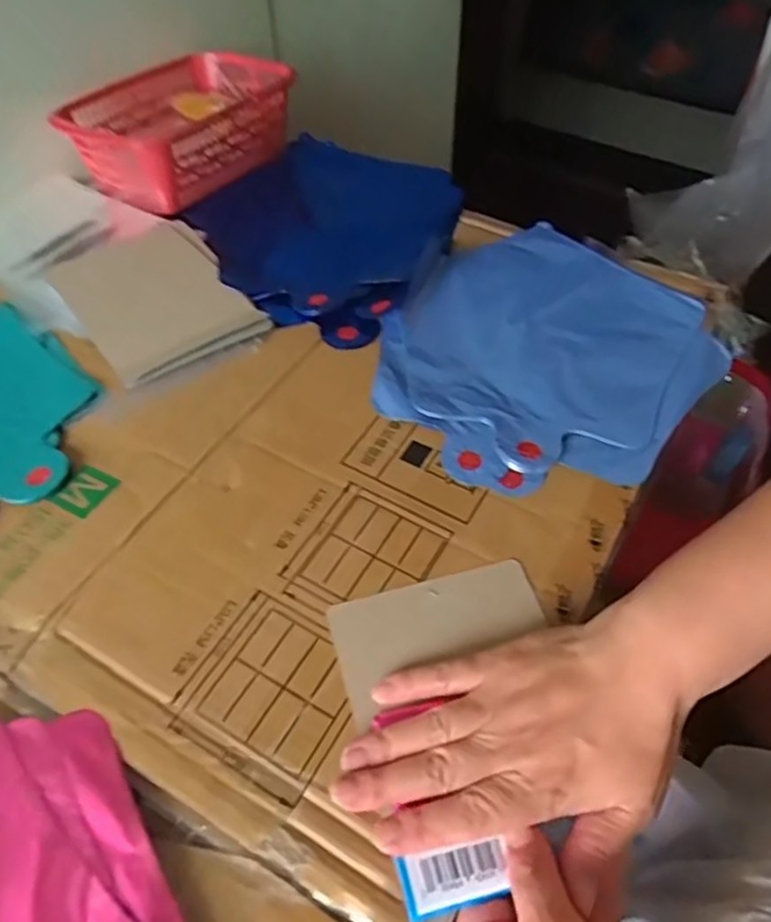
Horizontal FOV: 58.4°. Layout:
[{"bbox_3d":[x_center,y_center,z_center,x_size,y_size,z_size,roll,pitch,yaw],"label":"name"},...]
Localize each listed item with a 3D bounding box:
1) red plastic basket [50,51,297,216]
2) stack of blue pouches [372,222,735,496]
[{"bbox_3d":[-0.192,-0.323,0.657,0.144,0.063,0.213,23,55,19],"label":"red plastic basket"},{"bbox_3d":[0.112,-0.084,0.502,0.216,0.021,0.254,31,58,24],"label":"stack of blue pouches"}]

